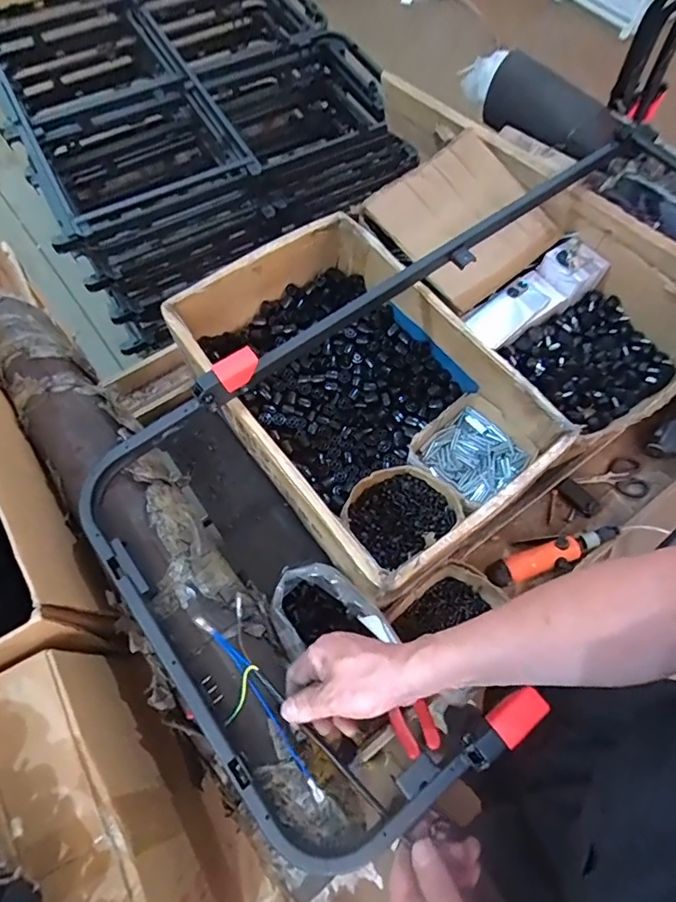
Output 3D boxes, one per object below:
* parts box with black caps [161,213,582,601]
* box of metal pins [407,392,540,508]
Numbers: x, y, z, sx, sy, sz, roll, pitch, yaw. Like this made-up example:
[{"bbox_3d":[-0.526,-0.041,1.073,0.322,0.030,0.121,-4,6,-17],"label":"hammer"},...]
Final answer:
[{"bbox_3d":[0.028,-0.084,0.759,0.357,0.160,0.527,-35,71,-15],"label":"parts box with black caps"},{"bbox_3d":[0.201,0.008,0.771,0.156,0.066,0.142,-36,71,-15],"label":"box of metal pins"}]

